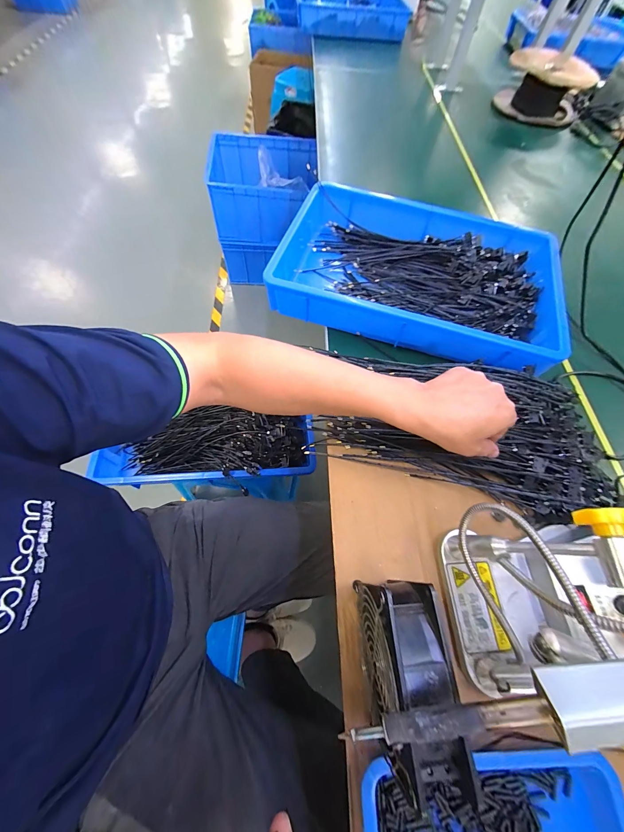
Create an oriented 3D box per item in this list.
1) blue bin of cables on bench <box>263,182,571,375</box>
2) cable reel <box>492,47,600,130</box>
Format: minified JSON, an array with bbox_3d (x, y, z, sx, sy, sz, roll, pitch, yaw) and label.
[{"bbox_3d":[0.173,-0.250,0.528,0.456,0.084,0.317,16,64,4],"label":"blue bin of cables on bench"},{"bbox_3d":[0.780,-1.101,1.012,0.271,0.109,0.242,29,65,11],"label":"cable reel"}]

